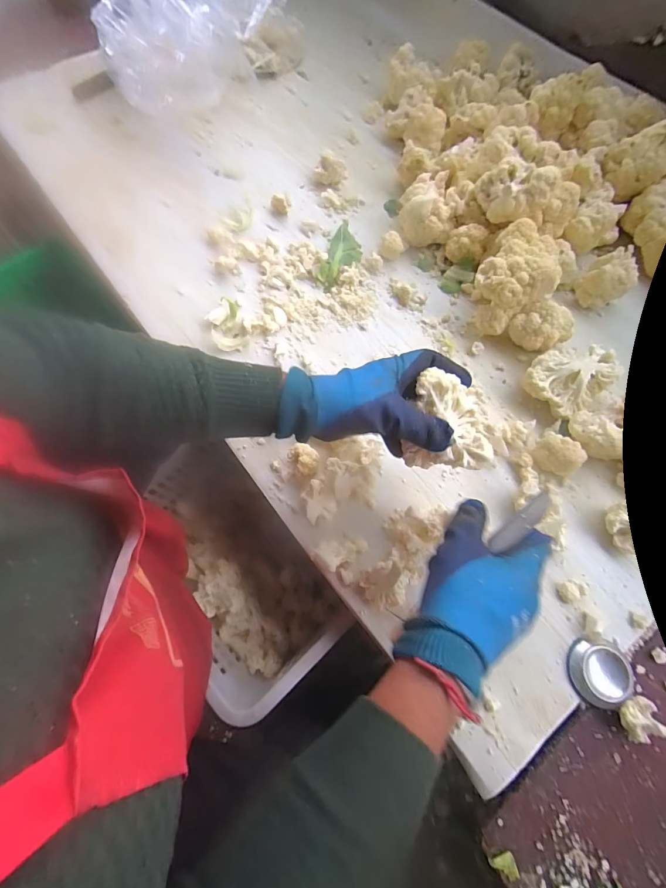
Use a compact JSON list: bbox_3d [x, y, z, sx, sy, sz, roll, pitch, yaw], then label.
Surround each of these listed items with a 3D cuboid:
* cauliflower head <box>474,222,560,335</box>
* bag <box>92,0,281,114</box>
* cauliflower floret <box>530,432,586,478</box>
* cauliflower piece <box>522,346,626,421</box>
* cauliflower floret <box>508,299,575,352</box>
[{"bbox_3d":[0.256,-0.227,0.548,0.106,0.098,0.128,33,72,14],"label":"cauliflower head"},{"bbox_3d":[-0.315,-0.911,0.755,0.333,0.280,0.363,19,69,7],"label":"bag"},{"bbox_3d":[0.278,0.013,0.472,0.053,0.043,0.041,34,72,15],"label":"cauliflower floret"},{"bbox_3d":[0.316,-0.088,0.514,0.111,0.054,0.086,-35,72,-13],"label":"cauliflower piece"},{"bbox_3d":[0.296,-0.166,0.536,0.076,0.067,0.061,38,73,16],"label":"cauliflower floret"}]

